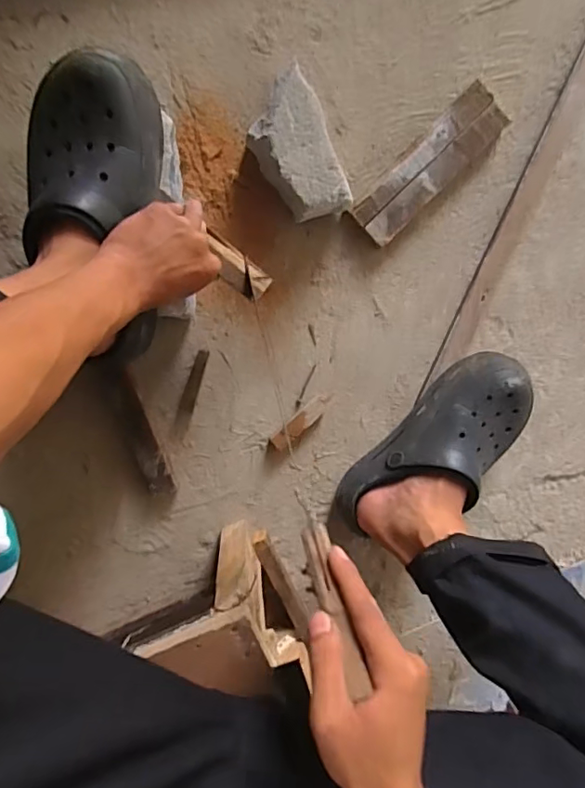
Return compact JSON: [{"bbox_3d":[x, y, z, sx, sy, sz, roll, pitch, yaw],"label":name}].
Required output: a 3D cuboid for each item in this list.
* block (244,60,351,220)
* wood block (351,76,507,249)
[{"bbox_3d":[0.005,-0.262,0.583,0.078,0.070,0.146,-30,100,1],"label":"block"},{"bbox_3d":[0.160,-0.262,0.619,0.205,0.023,0.061,-45,99,3],"label":"wood block"}]

